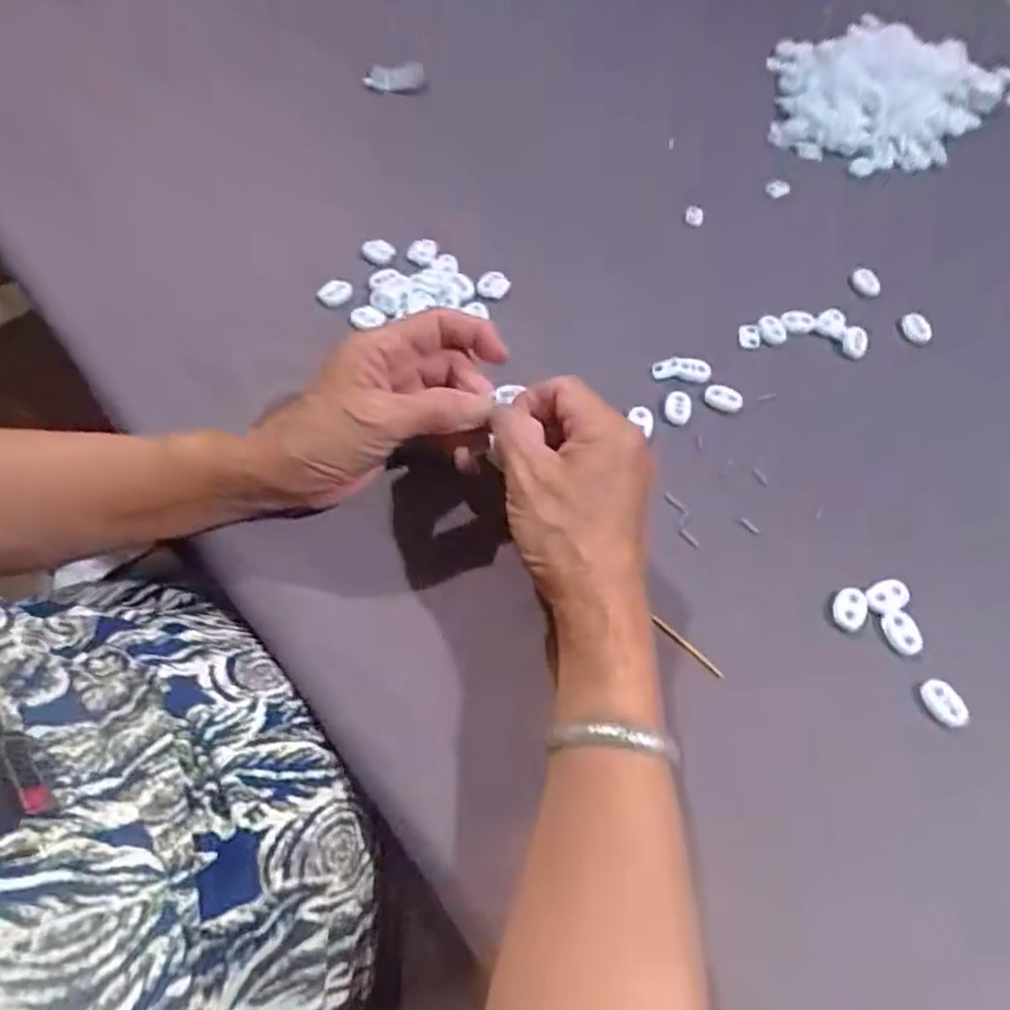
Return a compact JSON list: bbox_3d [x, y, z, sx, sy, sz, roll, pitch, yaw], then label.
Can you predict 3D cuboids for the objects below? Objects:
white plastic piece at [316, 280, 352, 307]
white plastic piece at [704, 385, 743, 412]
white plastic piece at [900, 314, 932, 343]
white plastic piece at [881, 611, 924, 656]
[{"bbox_3d":[-0.113,-0.141,0.452,0.023,0.008,0.017,-10,60,-8],"label":"white plastic piece"},{"bbox_3d":[0.134,-0.065,0.418,0.023,0.013,0.007,16,60,8],"label":"white plastic piece"},{"bbox_3d":[0.273,-0.117,0.453,0.021,0.006,0.019,34,64,17],"label":"white plastic piece"},{"bbox_3d":[0.202,0.065,0.345,0.016,0.006,0.022,-6,59,-5],"label":"white plastic piece"}]

